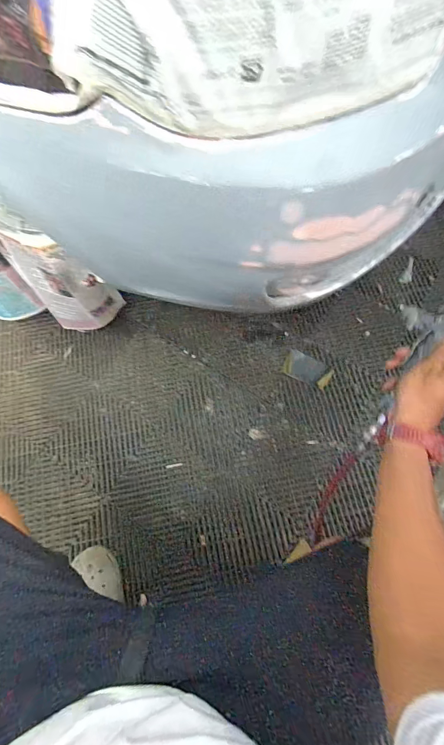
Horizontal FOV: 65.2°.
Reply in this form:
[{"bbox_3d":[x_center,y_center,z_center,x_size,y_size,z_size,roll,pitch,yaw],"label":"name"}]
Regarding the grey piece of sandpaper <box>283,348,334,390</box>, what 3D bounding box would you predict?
[{"bbox_3d":[0.223,-0.008,0.898,0.120,0.007,0.069,25,73,11],"label":"grey piece of sandpaper"}]

